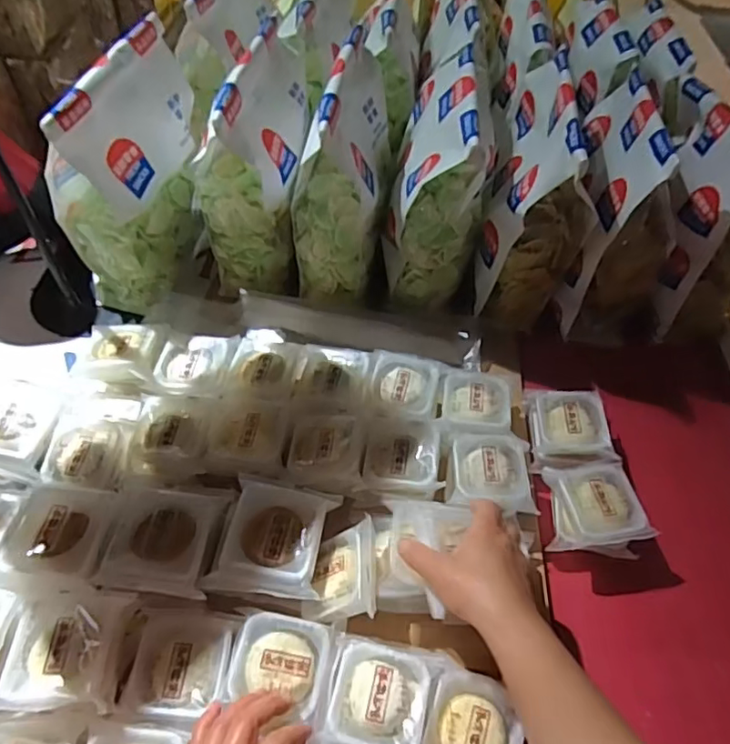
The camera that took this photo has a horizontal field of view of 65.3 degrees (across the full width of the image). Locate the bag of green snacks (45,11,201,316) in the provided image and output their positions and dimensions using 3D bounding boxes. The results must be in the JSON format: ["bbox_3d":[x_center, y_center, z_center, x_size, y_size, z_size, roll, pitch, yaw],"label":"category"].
[{"bbox_3d":[-0.290,-0.253,0.750,0.094,0.287,0.236,14,54,7],"label":"bag of green snacks"}]

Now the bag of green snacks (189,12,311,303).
[{"bbox_3d":[-0.149,-0.275,0.771,0.119,0.280,0.219,4,53,0],"label":"bag of green snacks"}]

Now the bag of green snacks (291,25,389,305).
[{"bbox_3d":[-0.026,-0.267,0.760,0.109,0.268,0.234,10,53,4],"label":"bag of green snacks"}]

